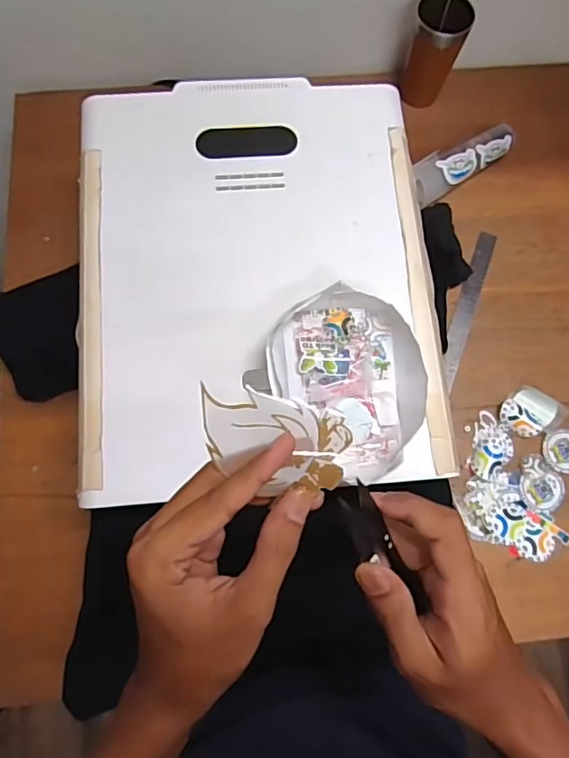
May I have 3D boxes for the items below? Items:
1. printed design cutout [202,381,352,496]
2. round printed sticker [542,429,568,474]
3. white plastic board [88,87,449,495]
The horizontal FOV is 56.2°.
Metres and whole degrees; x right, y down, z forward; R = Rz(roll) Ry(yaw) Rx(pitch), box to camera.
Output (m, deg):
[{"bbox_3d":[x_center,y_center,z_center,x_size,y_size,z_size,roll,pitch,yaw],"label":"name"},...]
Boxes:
[{"bbox_3d":[-0.005,0.035,0.277,0.076,0.005,0.051,7,97,-10],"label":"printed design cutout"},{"bbox_3d":[0.388,0.099,0.733,0.066,0.005,0.059,-8,74,-5],"label":"round printed sticker"},{"bbox_3d":[-0.033,-0.130,0.613,0.397,0.026,0.498,-4,74,-3],"label":"white plastic board"}]

